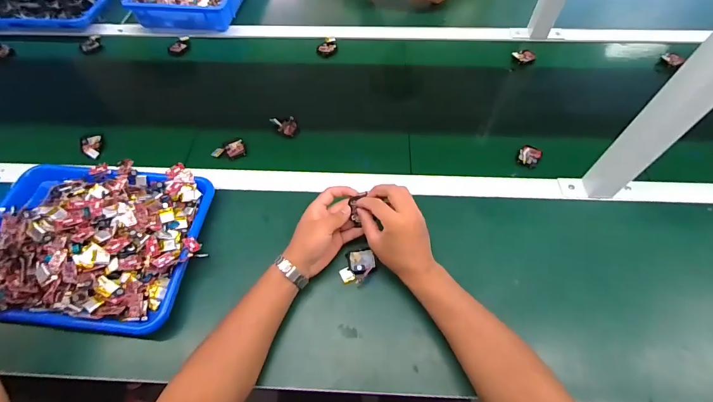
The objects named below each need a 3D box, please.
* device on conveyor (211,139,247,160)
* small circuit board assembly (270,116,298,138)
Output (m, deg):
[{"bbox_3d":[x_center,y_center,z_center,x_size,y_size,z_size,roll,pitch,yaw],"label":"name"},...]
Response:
[{"bbox_3d":[-0.240,-0.093,0.661,0.059,0.011,0.041,-22,61,-12],"label":"device on conveyor"},{"bbox_3d":[-0.137,-0.145,0.678,0.043,0.024,0.040,-24,61,-14],"label":"small circuit board assembly"}]

